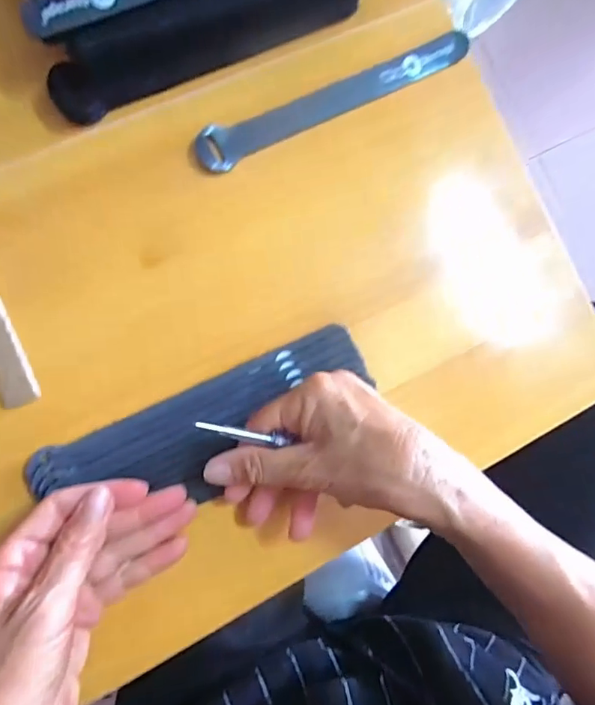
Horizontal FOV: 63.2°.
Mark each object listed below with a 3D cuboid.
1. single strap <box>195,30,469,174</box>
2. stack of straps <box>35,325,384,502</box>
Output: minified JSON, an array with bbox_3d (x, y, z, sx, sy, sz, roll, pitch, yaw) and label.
[{"bbox_3d":[0.025,-0.167,0.316,0.195,0.011,0.026,-29,92,-10],"label":"single strap"},{"bbox_3d":[-0.049,0.047,0.291,0.200,0.013,0.061,-25,91,-9],"label":"stack of straps"}]

